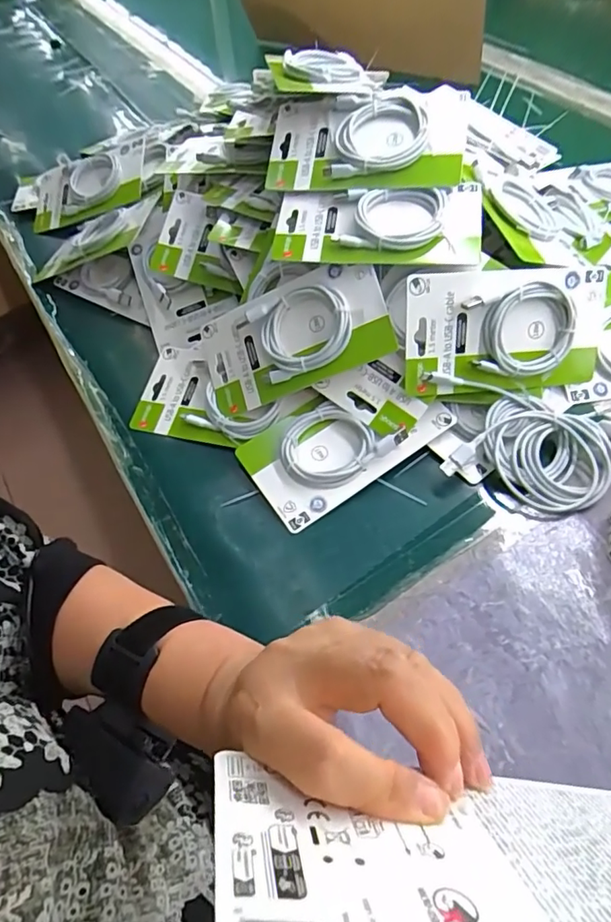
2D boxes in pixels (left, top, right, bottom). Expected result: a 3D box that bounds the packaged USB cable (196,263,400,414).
[{"bbox_3d":[-0.015,-0.111,0.485,0.178,0.018,0.094,-19,81,22],"label":"packaged USB cable"}]

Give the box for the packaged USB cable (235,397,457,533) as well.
[{"bbox_3d":[0.035,-0.020,0.480,0.174,0.028,0.097,-28,58,-14],"label":"packaged USB cable"}]

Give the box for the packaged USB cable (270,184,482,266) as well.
[{"bbox_3d":[0.062,-0.209,0.475,0.178,0.023,0.082,4,68,10],"label":"packaged USB cable"}]

